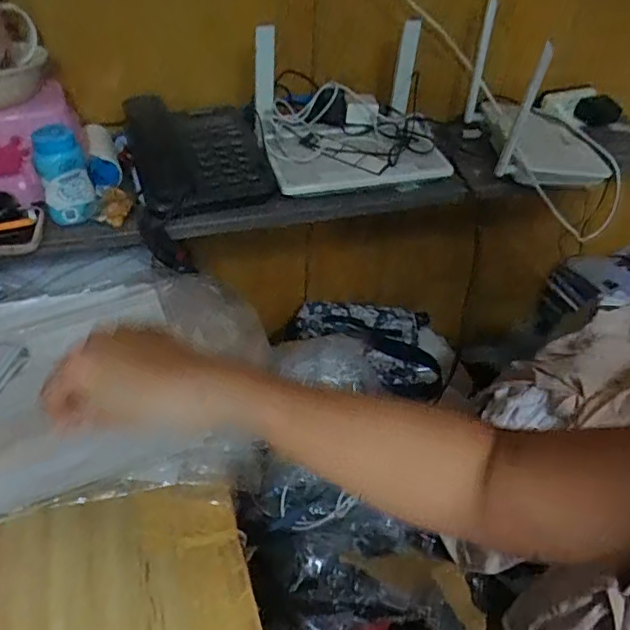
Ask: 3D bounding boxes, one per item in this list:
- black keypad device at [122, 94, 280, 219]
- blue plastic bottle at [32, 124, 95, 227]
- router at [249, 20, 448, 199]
[{"bbox_3d":[-0.145,-0.208,0.695,0.156,0.077,0.176,-12,44,-17],"label":"black keypad device"},{"bbox_3d":[-0.270,-0.152,0.609,0.052,0.088,0.046,-13,45,-18],"label":"blue plastic bottle"},{"bbox_3d":[0.047,-0.267,0.710,0.228,0.140,0.179,-8,43,-13],"label":"router"}]

